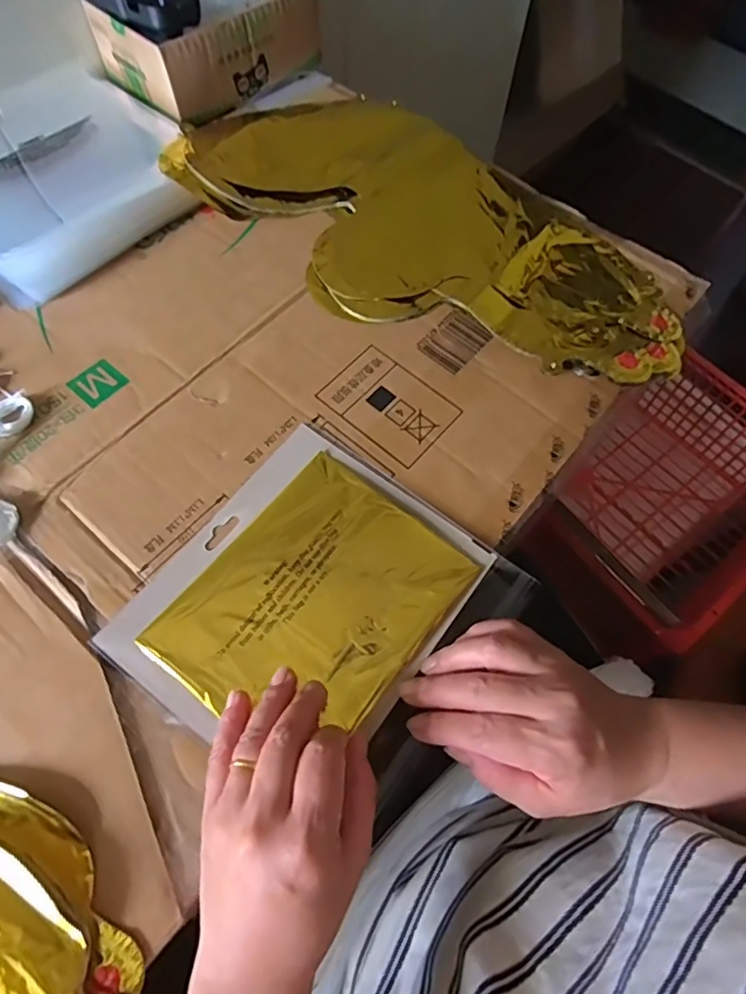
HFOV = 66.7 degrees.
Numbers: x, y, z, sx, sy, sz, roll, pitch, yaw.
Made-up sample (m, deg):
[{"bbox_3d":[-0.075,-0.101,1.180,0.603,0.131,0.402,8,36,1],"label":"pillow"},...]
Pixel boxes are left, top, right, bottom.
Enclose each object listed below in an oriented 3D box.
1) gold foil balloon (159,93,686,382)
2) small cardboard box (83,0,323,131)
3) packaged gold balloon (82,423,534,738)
[{"bbox_3d":[0.038,-0.230,0.481,0.450,0.023,0.214,40,69,15],"label":"gold foil balloon"},{"bbox_3d":[-0.160,-0.458,0.554,0.188,0.064,0.143,-41,72,-19],"label":"small cardboard box"},{"bbox_3d":[-0.034,0.065,0.353,0.180,0.015,0.197,36,68,14],"label":"packaged gold balloon"}]

